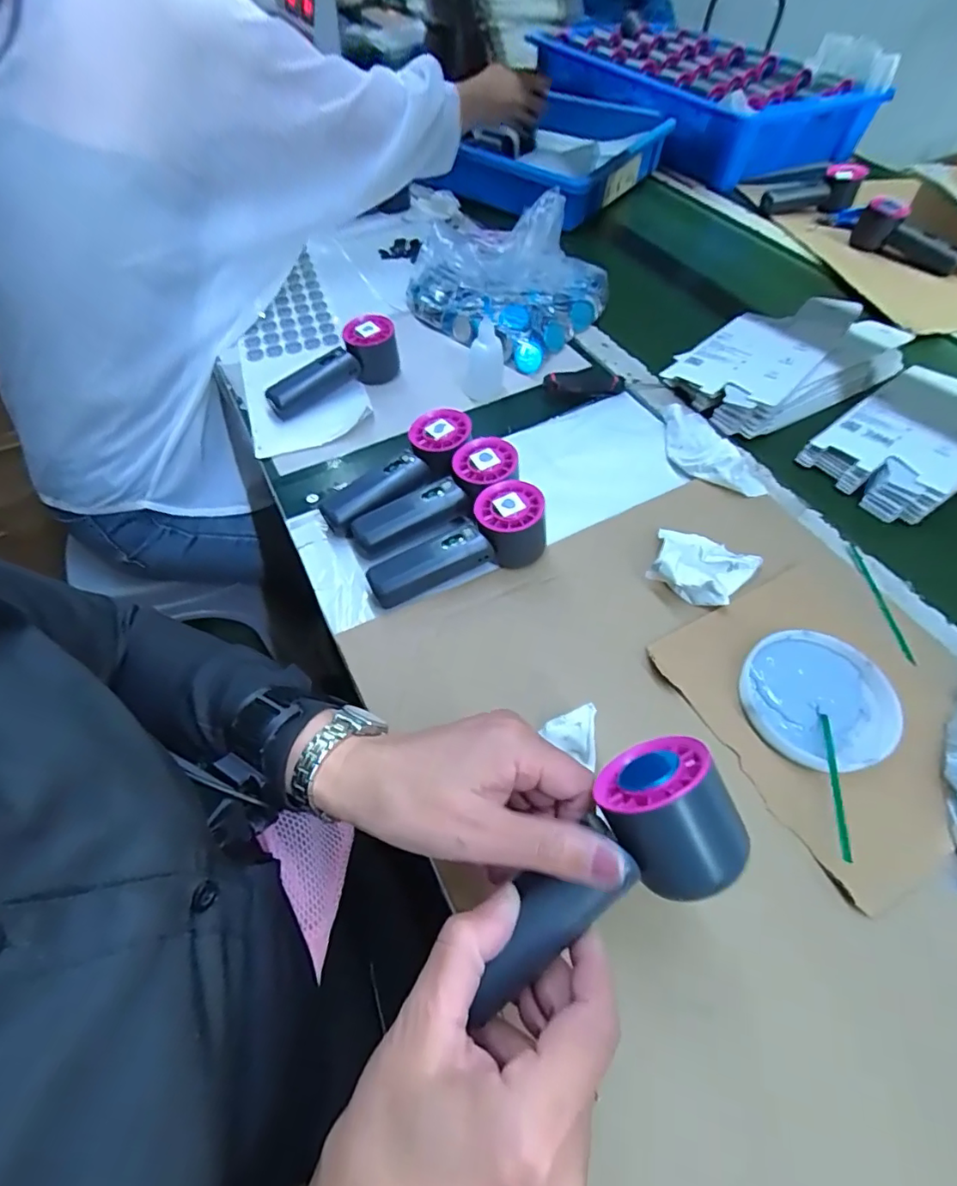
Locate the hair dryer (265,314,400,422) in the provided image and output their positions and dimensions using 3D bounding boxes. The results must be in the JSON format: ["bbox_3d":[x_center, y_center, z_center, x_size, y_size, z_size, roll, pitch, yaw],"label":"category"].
[{"bbox_3d":[-0.156,-0.243,0.590,0.150,0.054,0.042,-35,62,-21],"label":"hair dryer"}]

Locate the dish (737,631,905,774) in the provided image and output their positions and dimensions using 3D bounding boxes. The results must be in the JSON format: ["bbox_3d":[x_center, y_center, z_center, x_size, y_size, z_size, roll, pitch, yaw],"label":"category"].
[{"bbox_3d":[0.240,0.076,0.387,0.099,0.022,0.097,1,55,-1],"label":"dish"}]

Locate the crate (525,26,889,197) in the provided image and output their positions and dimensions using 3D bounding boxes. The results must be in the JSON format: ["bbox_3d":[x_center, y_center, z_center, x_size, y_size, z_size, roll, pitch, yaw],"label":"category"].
[{"bbox_3d":[0.417,-1.009,1.098,0.395,0.132,0.625,-24,59,-17],"label":"crate"}]

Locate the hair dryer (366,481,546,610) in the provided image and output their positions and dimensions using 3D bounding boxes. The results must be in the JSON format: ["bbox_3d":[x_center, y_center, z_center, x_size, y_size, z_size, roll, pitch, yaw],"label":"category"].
[{"bbox_3d":[-0.016,-0.037,0.449,0.153,0.054,0.054,-24,58,-15],"label":"hair dryer"}]

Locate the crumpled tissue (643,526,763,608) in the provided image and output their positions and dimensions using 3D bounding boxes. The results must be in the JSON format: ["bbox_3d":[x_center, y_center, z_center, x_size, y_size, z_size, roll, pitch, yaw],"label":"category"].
[{"bbox_3d":[0.184,-0.027,0.447,0.078,0.025,0.073,30,59,18],"label":"crumpled tissue"}]

